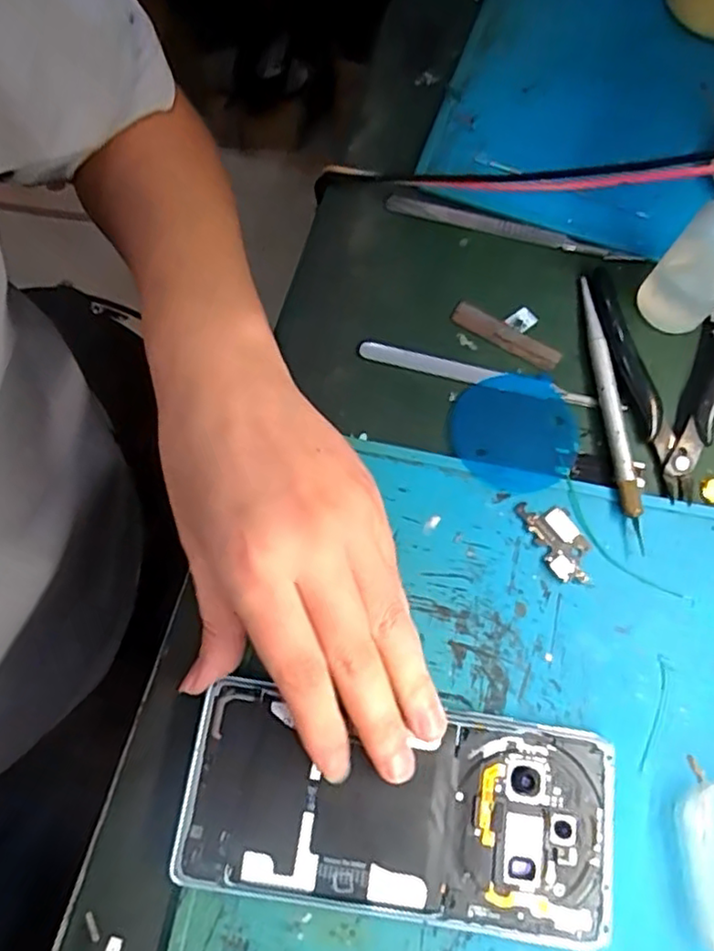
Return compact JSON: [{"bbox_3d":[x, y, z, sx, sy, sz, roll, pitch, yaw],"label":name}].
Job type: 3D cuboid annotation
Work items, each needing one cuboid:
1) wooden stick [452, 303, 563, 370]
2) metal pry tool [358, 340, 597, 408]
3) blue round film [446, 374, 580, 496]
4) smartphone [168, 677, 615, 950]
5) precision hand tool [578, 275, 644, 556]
[{"bbox_3d":[0.075,-0.070,0.325,0.057,0.004,0.013,29,72,8],"label":"wooden stick"},{"bbox_3d":[0.058,-0.050,0.317,0.114,0.004,0.011,13,71,3],"label":"metal pry tool"},{"bbox_3d":[0.075,-0.022,0.307,0.059,0.004,0.061,1,71,-2],"label":"blue round film"},{"bbox_3d":[0.016,0.128,0.248,0.161,0.004,0.071,7,71,0],"label":"smartphone"},{"bbox_3d":[0.121,-0.035,0.309,0.011,0.010,0.137,-1,71,-2],"label":"precision hand tool"}]

